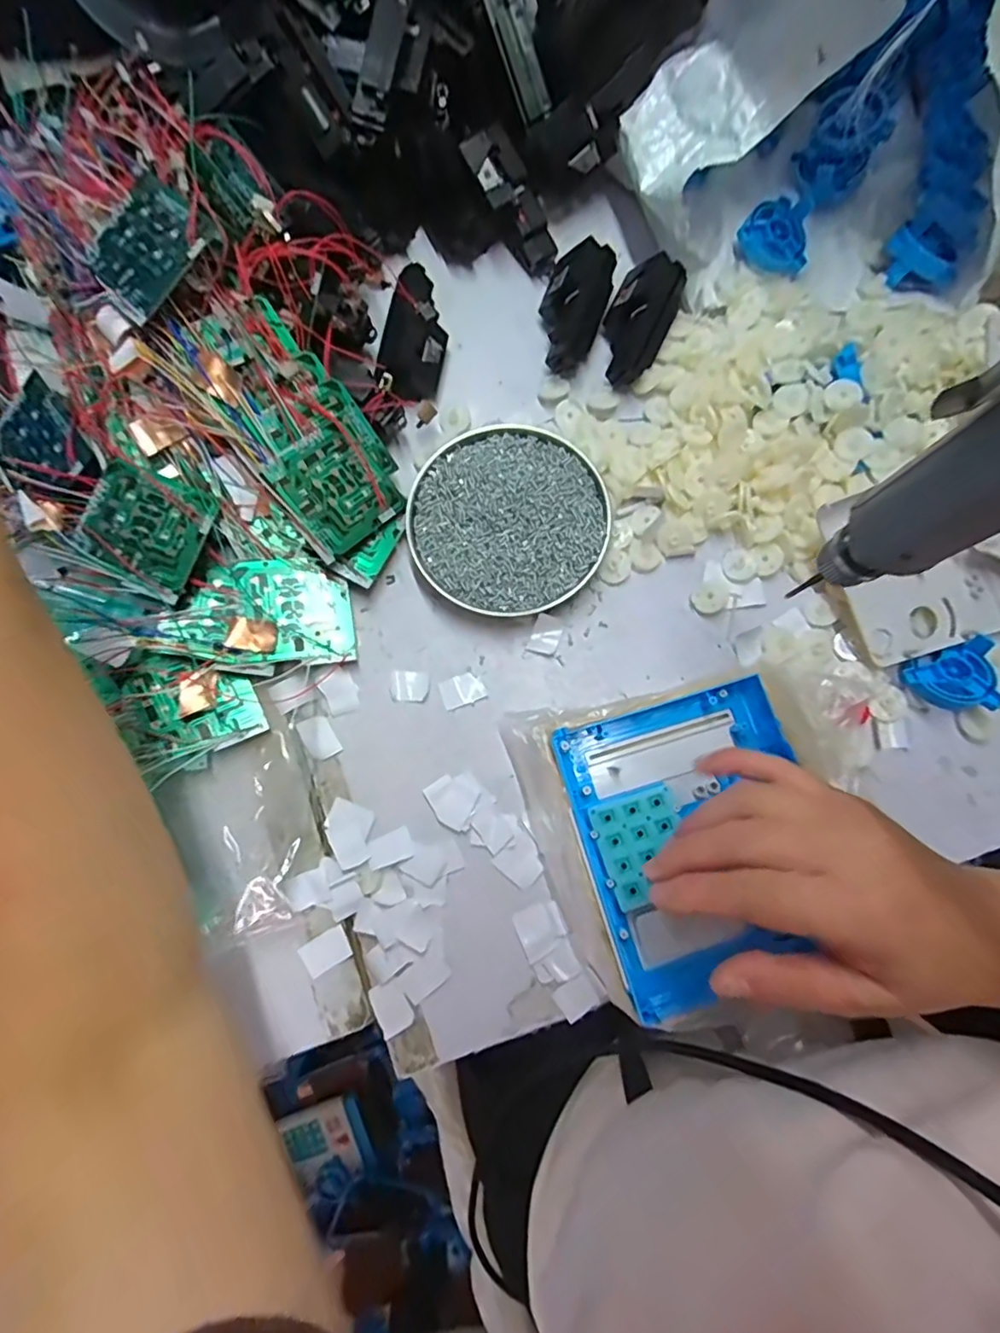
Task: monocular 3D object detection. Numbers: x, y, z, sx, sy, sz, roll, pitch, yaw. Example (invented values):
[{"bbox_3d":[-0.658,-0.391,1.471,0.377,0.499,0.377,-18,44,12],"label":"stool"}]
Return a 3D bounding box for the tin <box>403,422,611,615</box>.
[{"bbox_3d":[0.006,-0.103,0.407,0.133,0.024,0.131,0,79,1],"label":"tin"}]

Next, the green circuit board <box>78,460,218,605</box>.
[{"bbox_3d":[-0.226,-0.088,0.371,0.070,0.008,0.068,23,81,6],"label":"green circuit board"}]

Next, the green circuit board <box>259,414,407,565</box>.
[{"bbox_3d":[-0.107,-0.120,0.392,0.076,0.005,0.072,-43,105,-24],"label":"green circuit board"}]

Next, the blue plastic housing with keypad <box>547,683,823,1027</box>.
[{"bbox_3d":[0.116,0.102,0.347,0.129,0.022,0.166,-16,80,-2],"label":"blue plastic housing with keypad"}]

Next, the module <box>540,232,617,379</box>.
[{"bbox_3d":[0.054,-0.266,0.440,0.046,0.030,0.097,17,80,4],"label":"module"}]

